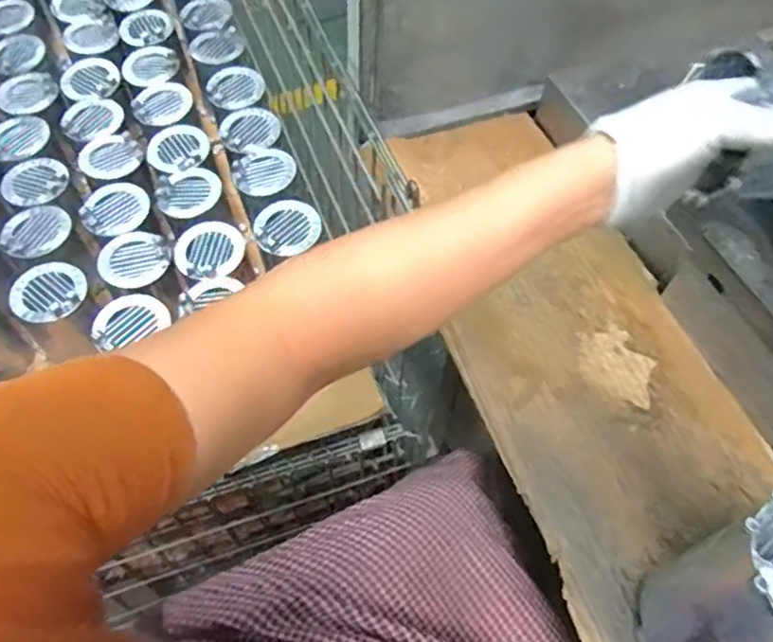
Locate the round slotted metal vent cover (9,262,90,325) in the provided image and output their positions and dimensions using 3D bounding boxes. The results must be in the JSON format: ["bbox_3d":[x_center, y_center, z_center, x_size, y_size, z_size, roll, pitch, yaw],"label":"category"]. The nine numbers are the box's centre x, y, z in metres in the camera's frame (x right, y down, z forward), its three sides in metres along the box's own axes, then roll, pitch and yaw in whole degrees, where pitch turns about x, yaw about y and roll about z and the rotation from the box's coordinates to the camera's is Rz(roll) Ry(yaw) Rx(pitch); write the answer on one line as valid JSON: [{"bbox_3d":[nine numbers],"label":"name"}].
[{"bbox_3d":[-0.413,-0.037,0.774,0.081,0.014,0.090,-9,59,-6],"label":"round slotted metal vent cover"}]

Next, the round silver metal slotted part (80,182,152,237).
[{"bbox_3d":[-0.364,-0.151,0.846,0.085,0.019,0.091,0,59,-1],"label":"round silver metal slotted part"}]

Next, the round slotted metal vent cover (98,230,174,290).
[{"bbox_3d":[-0.323,-0.080,0.813,0.086,0.024,0.076,-34,65,-19],"label":"round slotted metal vent cover"}]

